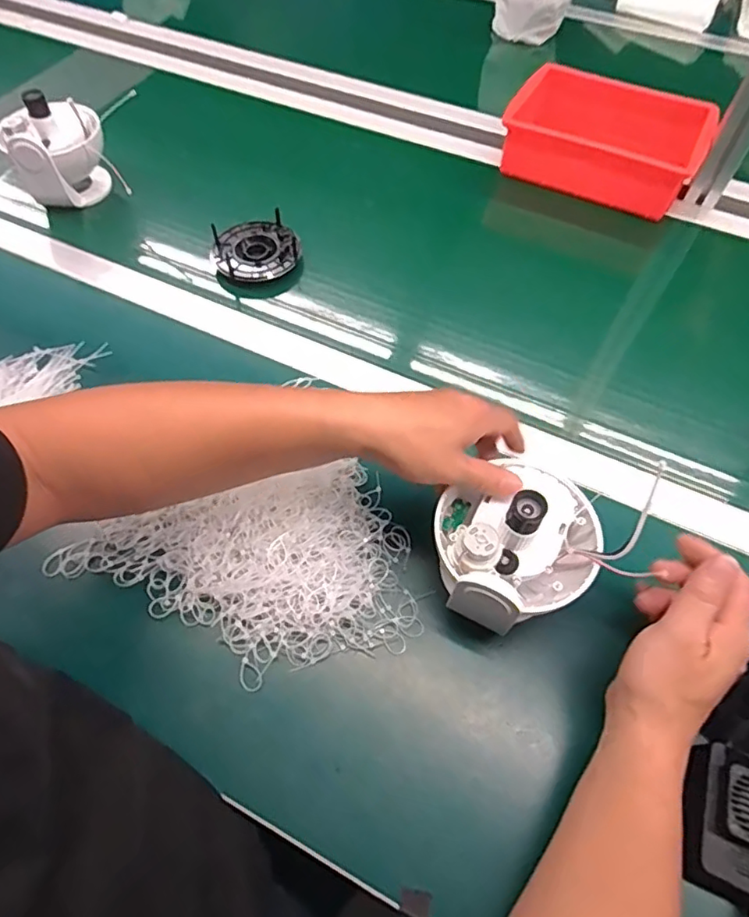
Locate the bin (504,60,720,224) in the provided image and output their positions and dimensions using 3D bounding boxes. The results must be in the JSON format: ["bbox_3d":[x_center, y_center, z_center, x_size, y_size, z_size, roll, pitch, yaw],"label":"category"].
[{"bbox_3d":[0.303,-0.421,0.735,0.243,0.071,0.168,23,61,11],"label":"bin"}]

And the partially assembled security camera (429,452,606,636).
[{"bbox_3d":[0.102,0.058,0.400,0.119,0.082,0.106,-28,65,-14],"label":"partially assembled security camera"}]

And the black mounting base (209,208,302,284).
[{"bbox_3d":[-0.140,-0.245,0.647,0.099,0.023,0.092,-13,61,-9],"label":"black mounting base"}]

